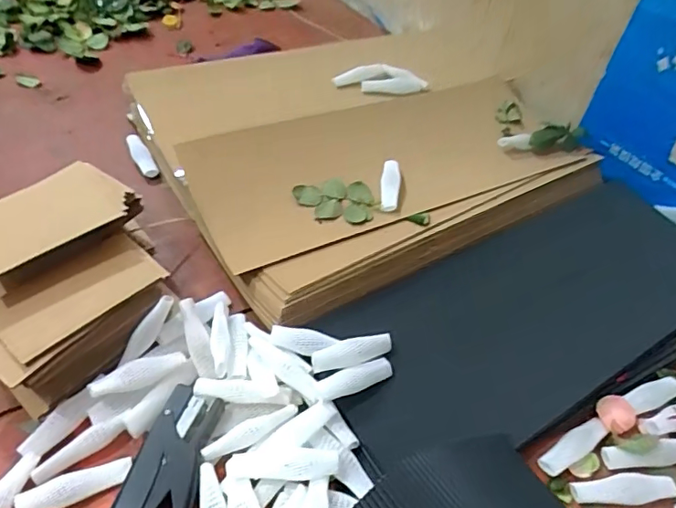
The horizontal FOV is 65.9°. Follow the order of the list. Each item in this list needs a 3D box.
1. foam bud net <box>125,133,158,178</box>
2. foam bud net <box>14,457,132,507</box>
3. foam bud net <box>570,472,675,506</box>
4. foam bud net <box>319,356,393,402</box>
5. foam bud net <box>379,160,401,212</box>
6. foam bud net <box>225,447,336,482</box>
[{"bbox_3d":[-0.275,-0.137,0.728,0.021,0.018,0.089,-21,53,-24],"label":"foam bud net"},{"bbox_3d":[-0.218,0.193,0.432,0.085,0.013,0.024,-13,49,-31],"label":"foam bud net"},{"bbox_3d":[0.257,0.212,0.470,0.094,0.011,0.025,1,47,-7],"label":"foam bud net"},{"bbox_3d":[0.016,0.118,0.490,0.077,0.014,0.022,-12,48,-30],"label":"foam bud net"},{"bbox_3d":[0.066,-0.088,0.665,0.025,0.019,0.081,7,48,3],"label":"foam bud net"},{"bbox_3d":[-0.046,0.177,0.435,0.091,0.018,0.025,1,47,-7],"label":"foam bud net"}]

